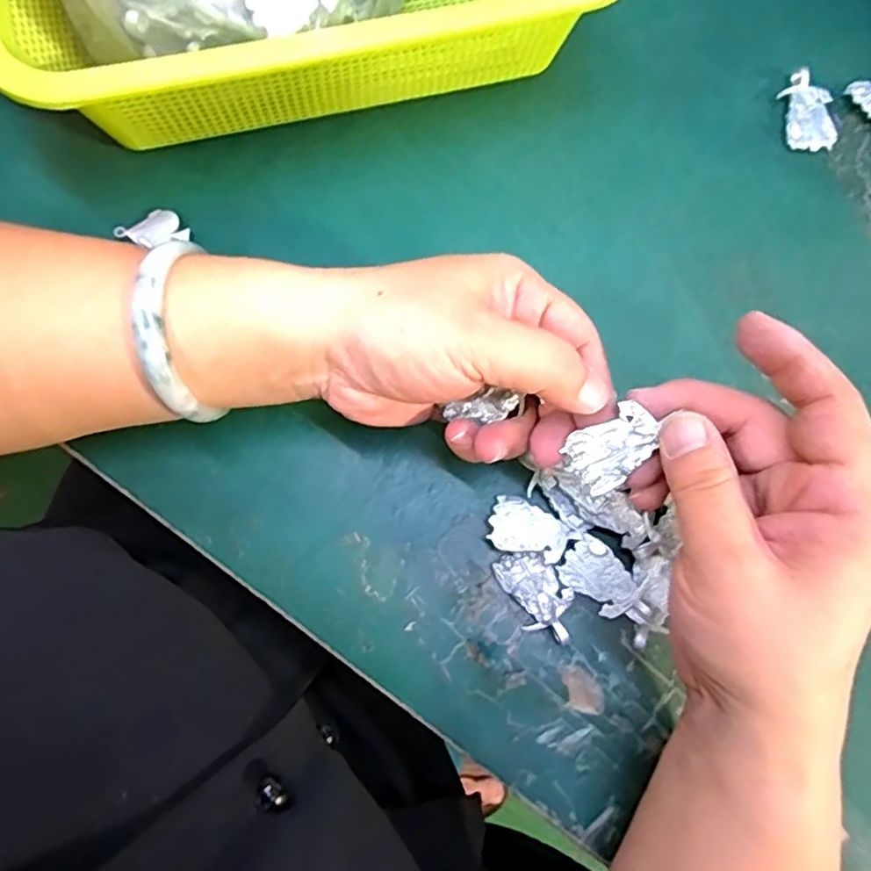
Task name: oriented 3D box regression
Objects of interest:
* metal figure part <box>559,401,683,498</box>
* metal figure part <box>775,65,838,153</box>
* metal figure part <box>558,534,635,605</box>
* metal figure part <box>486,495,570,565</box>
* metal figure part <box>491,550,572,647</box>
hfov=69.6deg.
[{"bbox_3d":[0.064,0.005,0.226,0.032,0.006,0.019,-44,82,15],"label":"metal figure part"},{"bbox_3d":[0.190,-0.166,0.320,0.027,0.009,0.041,-10,78,-4],"label":"metal figure part"},{"bbox_3d":[0.067,0.059,0.264,0.024,0.004,0.029,-42,84,15],"label":"metal figure part"},{"bbox_3d":[0.040,0.040,0.267,0.033,0.008,0.023,22,78,3],"label":"metal figure part"},{"bbox_3d":[0.044,0.068,0.265,0.024,0.005,0.040,-26,79,-7],"label":"metal figure part"}]

